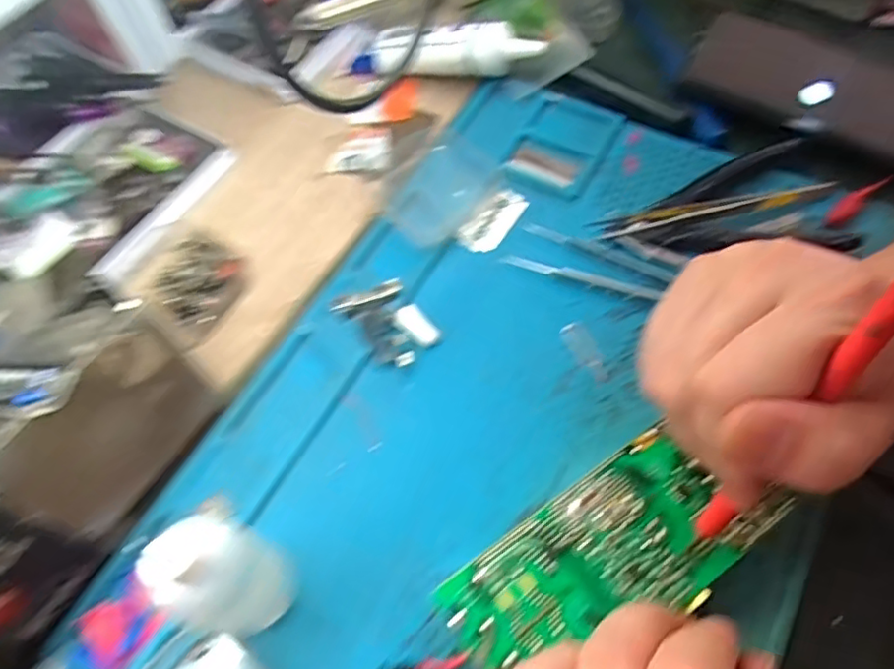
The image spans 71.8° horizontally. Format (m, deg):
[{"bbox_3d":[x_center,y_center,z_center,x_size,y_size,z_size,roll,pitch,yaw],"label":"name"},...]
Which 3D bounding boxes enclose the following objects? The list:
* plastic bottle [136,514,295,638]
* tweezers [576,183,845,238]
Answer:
[{"bbox_3d":[-0.079,0.087,0.223,0.031,0.071,0.028,-39,66,-16],"label":"plastic bottle"},{"bbox_3d":[0.138,-0.066,0.321,0.125,0.008,0.012,-11,62,-2],"label":"tweezers"}]

